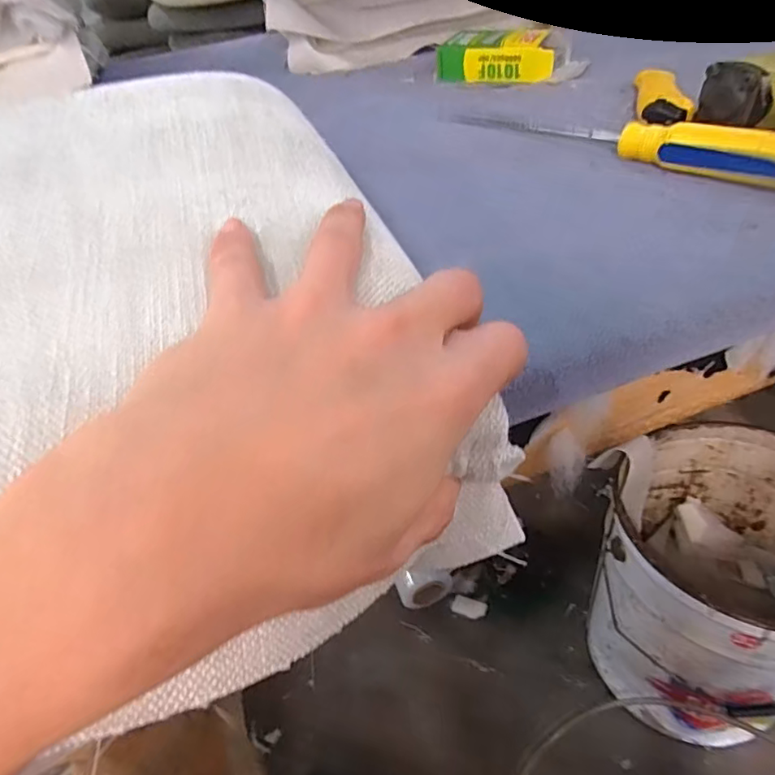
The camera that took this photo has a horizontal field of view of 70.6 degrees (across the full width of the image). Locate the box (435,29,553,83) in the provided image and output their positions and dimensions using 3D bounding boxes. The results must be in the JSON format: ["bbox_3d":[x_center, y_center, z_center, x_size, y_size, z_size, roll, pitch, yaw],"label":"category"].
[{"bbox_3d":[0.116,-0.357,0.592,0.125,0.040,0.053,6,43,16],"label":"box"}]

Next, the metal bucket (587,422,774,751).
[{"bbox_3d":[0.447,0.272,0.747,0.297,0.332,0.283,-28,44,-21],"label":"metal bucket"}]

